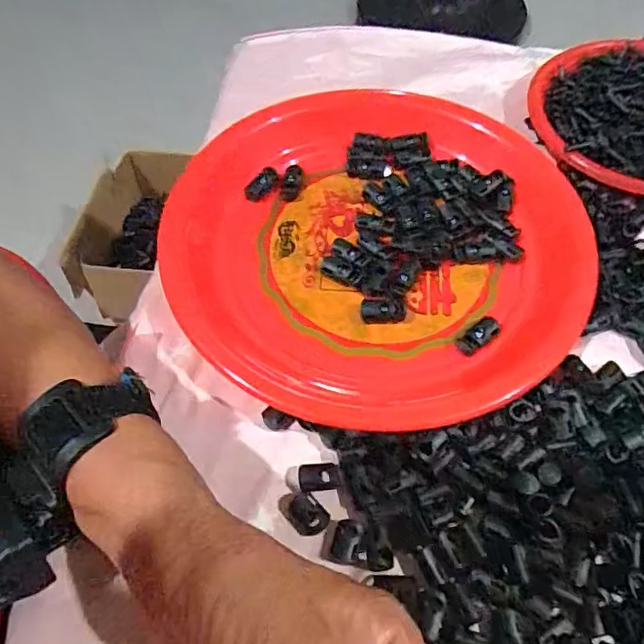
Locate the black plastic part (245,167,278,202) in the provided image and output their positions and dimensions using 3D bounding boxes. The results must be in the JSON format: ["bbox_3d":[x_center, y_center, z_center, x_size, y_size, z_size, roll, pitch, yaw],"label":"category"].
[{"bbox_3d":[-0.042,-0.097,0.401,0.015,0.006,0.028,33,65,20],"label":"black plastic part"}]

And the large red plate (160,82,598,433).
[{"bbox_3d":[0.043,-0.065,0.363,0.251,0.019,0.285,33,65,20],"label":"large red plate"}]

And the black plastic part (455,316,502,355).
[{"bbox_3d":[0.091,0.007,0.327,0.028,0.006,0.013,-36,64,-19],"label":"black plastic part"}]

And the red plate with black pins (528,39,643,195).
[{"bbox_3d":[0.235,-0.151,0.411,0.149,0.025,0.154,-1,58,2],"label":"red plate with black pins"}]

